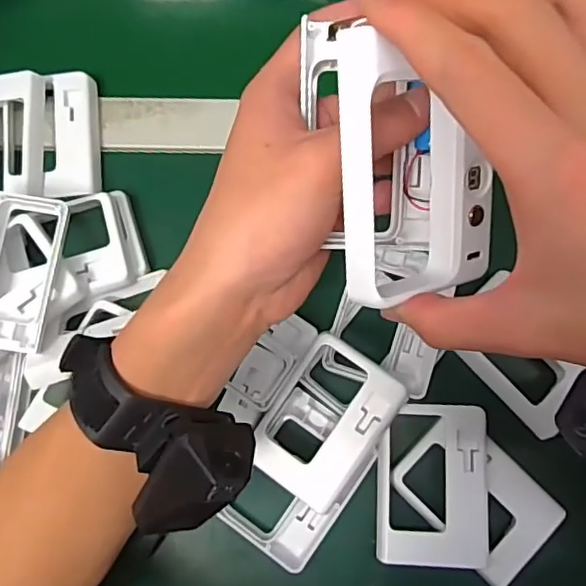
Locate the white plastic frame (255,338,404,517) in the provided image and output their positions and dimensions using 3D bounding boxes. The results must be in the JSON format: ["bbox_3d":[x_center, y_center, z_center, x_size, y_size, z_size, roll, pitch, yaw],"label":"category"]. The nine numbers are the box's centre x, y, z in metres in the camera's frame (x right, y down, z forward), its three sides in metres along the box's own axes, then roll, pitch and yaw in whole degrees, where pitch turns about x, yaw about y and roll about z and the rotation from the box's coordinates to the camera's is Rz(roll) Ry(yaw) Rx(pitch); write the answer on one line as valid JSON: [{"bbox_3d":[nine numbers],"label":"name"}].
[{"bbox_3d":[0.020,0.078,0.355,0.065,0.023,0.093,33,80,7],"label":"white plastic frame"}]

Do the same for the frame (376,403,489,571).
[{"bbox_3d":[0.084,0.116,0.358,0.064,0.012,0.094,3,80,0],"label":"frame"}]

